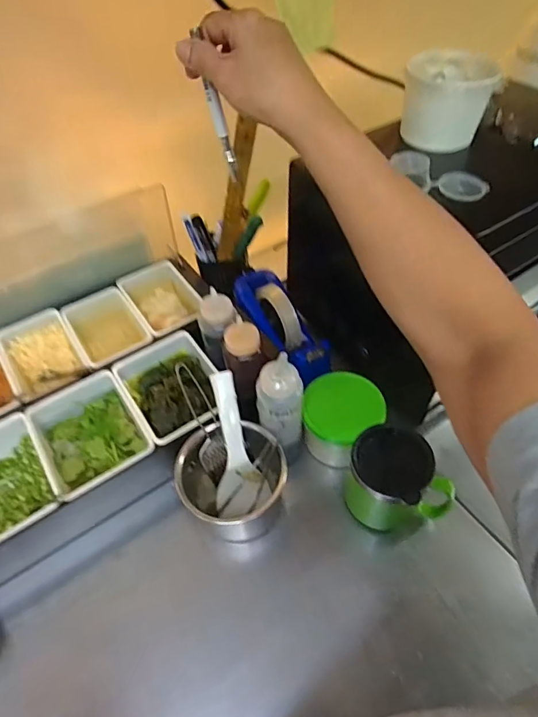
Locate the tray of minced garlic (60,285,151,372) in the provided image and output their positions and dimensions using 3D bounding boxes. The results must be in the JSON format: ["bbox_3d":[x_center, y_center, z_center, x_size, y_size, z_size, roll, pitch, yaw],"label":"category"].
[{"bbox_3d":[-0.228,-0.032,0.650,0.091,0.063,0.133,-28,54,-20],"label":"tray of minced garlic"}]

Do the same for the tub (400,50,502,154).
[{"bbox_3d":[0.224,-0.326,0.566,0.097,0.090,0.092,18,52,17],"label":"tub"}]

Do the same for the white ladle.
[{"bbox_3d":[-0.041,0.095,0.516,0.058,0.017,0.158,-11,81,-7],"label":"white ladle"}]

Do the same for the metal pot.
[{"bbox_3d":[-0.039,0.140,0.508,0.116,0.073,0.108,-1,49,1],"label":"metal pot"}]

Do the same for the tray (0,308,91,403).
[{"bbox_3d":[-0.307,0.006,0.624,0.089,0.059,0.140,-29,54,-20],"label":"tray"}]

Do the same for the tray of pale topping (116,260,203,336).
[{"bbox_3d":[-0.162,-0.085,0.688,0.093,0.052,0.164,-28,54,-20],"label":"tray of pale topping"}]

